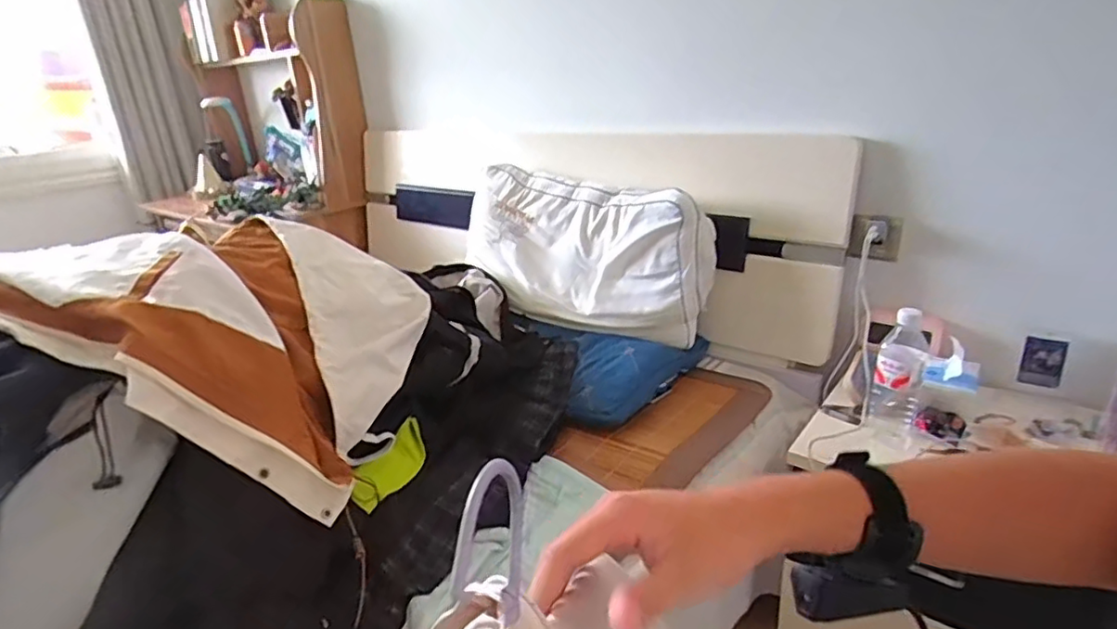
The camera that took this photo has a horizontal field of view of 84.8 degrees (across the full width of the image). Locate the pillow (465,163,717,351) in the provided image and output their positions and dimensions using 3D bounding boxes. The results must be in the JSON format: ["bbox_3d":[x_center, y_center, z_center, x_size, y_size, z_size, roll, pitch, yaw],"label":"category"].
[{"bbox_3d":[0.028,-0.132,1.462,0.659,0.344,0.212,12,27,33],"label":"pillow"}]

